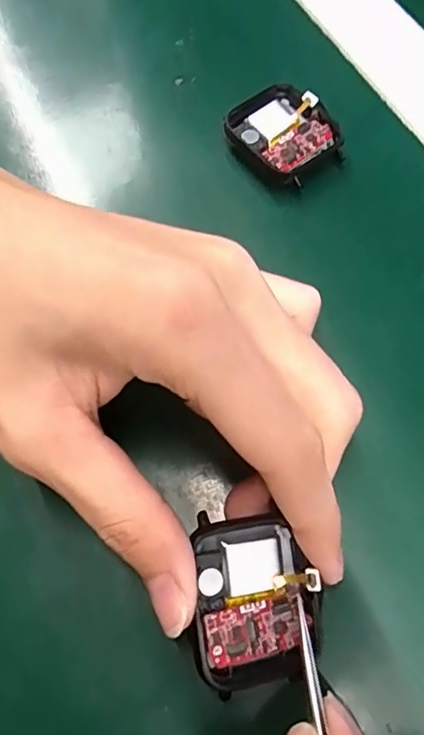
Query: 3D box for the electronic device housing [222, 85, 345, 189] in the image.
[{"bbox_3d":[0.031,-0.097,0.217,0.036,0.009,0.043,-35,70,-12],"label":"electronic device housing"}]

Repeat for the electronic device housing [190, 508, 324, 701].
[{"bbox_3d":[0.012,0.068,0.152,0.037,0.014,0.049,4,78,-17],"label":"electronic device housing"}]

